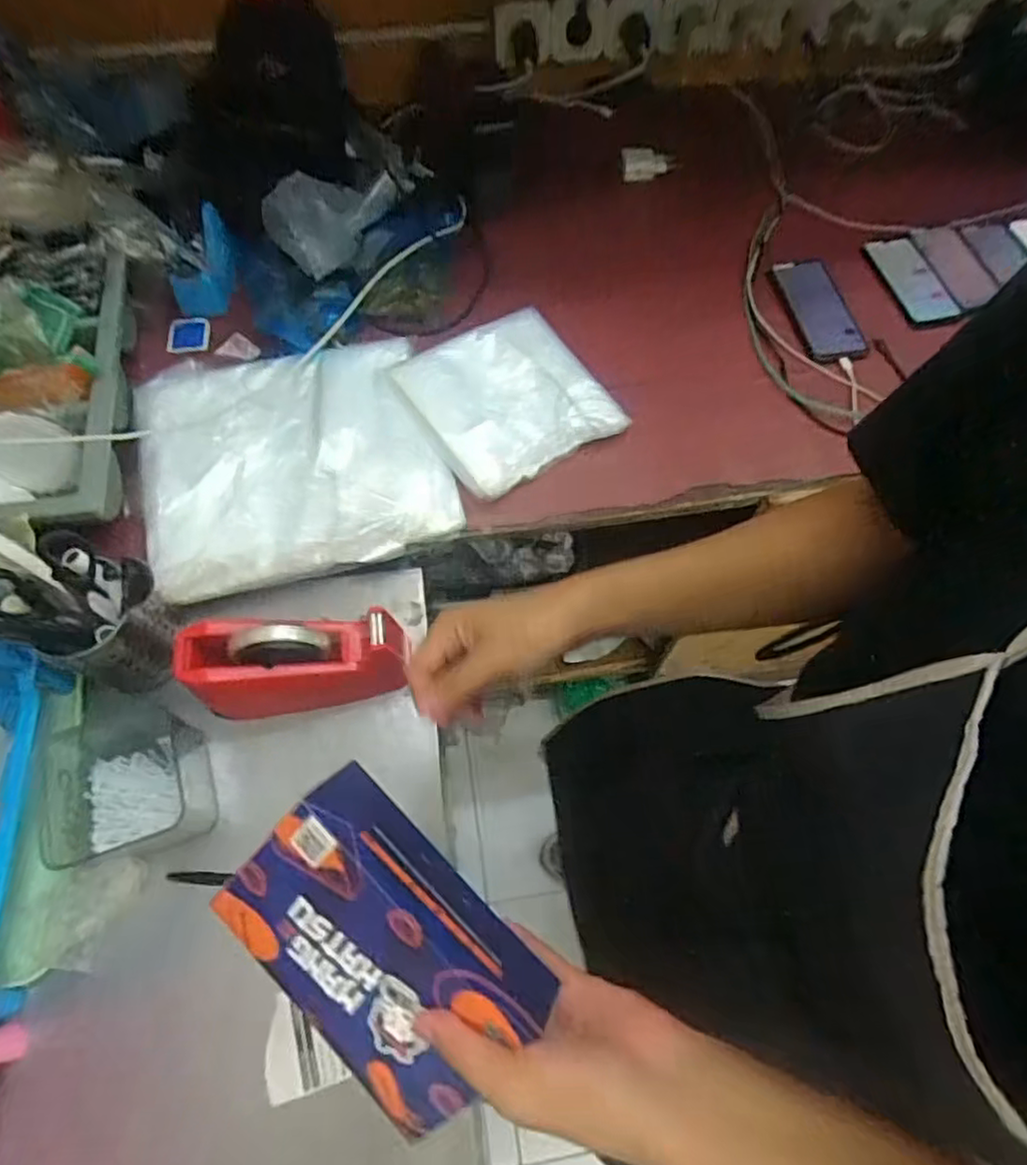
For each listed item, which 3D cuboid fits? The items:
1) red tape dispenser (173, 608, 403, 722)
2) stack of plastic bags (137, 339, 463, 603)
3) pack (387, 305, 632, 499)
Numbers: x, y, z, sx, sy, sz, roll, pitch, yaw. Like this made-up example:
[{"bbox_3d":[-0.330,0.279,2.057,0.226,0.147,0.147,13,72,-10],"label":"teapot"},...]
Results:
[{"bbox_3d":[-0.206,0.075,0.648,0.199,0.107,0.074,-9,65,-7],"label":"red tape dispenser"},{"bbox_3d":[-0.247,-0.147,0.752,0.318,0.039,0.291,-13,65,-9],"label":"stack of plastic bags"},{"bbox_3d":[-0.010,-0.226,0.788,0.213,0.028,0.211,-28,69,-15],"label":"pack"}]

